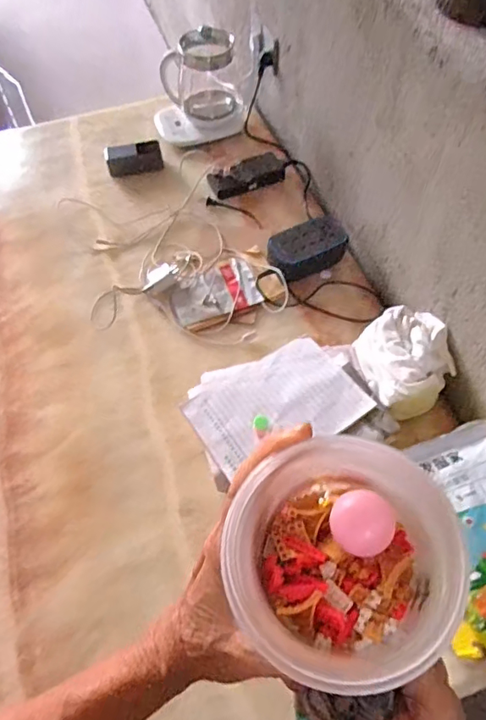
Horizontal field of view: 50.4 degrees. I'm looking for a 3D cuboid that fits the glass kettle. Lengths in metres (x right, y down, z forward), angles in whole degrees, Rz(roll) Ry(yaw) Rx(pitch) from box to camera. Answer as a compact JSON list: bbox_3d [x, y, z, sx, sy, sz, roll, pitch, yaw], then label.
[{"bbox_3d":[-0.108,-0.636,1.200,0.219,0.181,0.157,-7,58,-1],"label":"glass kettle"}]

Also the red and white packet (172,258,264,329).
[{"bbox_3d":[-0.054,-0.129,1.002,0.164,0.007,0.112,-23,59,-10],"label":"red and white packet"}]

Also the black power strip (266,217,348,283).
[{"bbox_3d":[0.126,-0.215,1.004,0.149,0.059,0.091,-27,60,-13],"label":"black power strip"}]

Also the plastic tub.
[{"bbox_3d":[0.043,0.092,0.236,0.094,0.080,0.096,-2,58,3],"label":"plastic tub"}]

